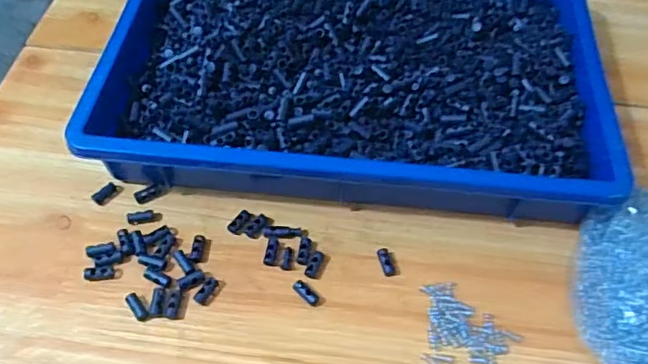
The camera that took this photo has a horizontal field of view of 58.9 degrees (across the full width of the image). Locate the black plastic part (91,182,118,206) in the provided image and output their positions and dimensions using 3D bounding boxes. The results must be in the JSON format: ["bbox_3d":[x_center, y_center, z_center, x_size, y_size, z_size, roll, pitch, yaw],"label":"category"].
[{"bbox_3d":[-0.158,0.009,0.415,0.008,0.006,0.018,38,62,23],"label":"black plastic part"}]

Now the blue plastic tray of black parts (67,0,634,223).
[{"bbox_3d":[0.025,-0.090,0.457,0.363,0.061,0.251,6,54,3],"label":"blue plastic tray of black parts"}]

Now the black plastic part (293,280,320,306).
[{"bbox_3d":[-0.012,0.072,0.374,0.019,0.005,0.009,35,61,21],"label":"black plastic part"}]

